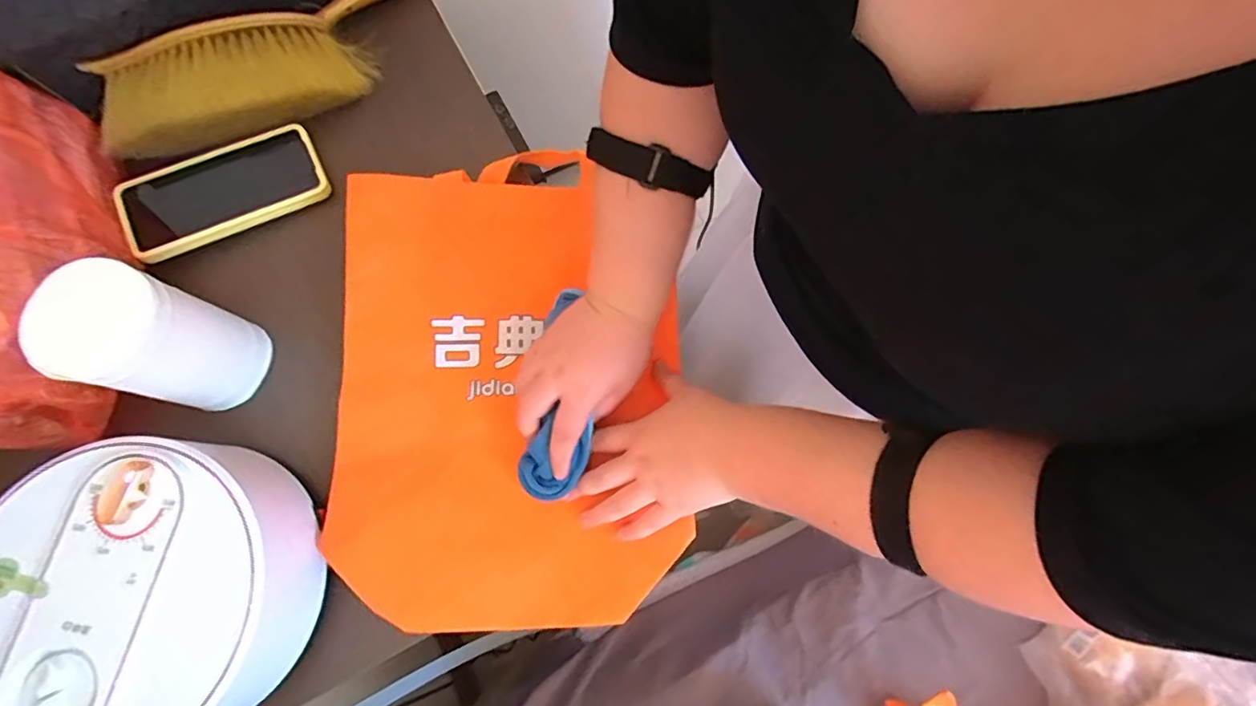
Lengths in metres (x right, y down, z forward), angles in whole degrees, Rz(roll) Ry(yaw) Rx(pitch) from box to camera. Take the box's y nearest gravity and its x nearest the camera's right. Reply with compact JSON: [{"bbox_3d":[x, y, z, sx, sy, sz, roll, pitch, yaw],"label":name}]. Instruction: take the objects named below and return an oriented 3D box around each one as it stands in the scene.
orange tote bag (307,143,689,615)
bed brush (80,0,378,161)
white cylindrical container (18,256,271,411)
[{"bbox_3d":[-0.093,0.018,0.437,0.266,0.062,0.366,-3,75,0],"label":"orange tote bag"},{"bbox_3d":[-0.300,-0.298,0.517,0.383,0.059,0.107,-36,77,-8],"label":"bed brush"},{"bbox_3d":[-0.345,-0.008,0.408,0.074,0.126,0.077,0,75,1],"label":"white cylindrical container"}]

